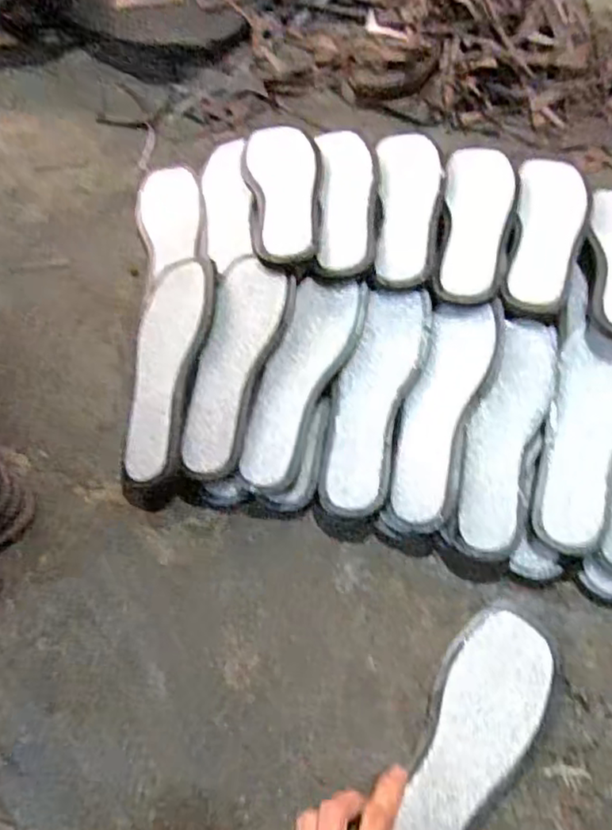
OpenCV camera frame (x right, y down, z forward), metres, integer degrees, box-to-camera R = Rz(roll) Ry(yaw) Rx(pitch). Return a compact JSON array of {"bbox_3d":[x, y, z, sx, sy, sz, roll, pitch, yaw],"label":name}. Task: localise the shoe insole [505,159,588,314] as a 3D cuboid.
[{"bbox_3d":[0.248,-0.192,0.642,0.069,0.021,0.226,12,64,7],"label":"shoe insole"}]

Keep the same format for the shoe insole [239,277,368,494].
[{"bbox_3d":[-0.006,-0.033,0.592,0.066,0.011,0.214,20,78,10],"label":"shoe insole"}]

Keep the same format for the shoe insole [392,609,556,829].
[{"bbox_3d":[0.125,0.258,0.482,0.078,0.011,0.219,28,66,14],"label":"shoe insole"}]

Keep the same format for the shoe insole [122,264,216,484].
[{"bbox_3d":[-0.138,-0.045,0.605,0.073,0.009,0.220,6,75,19],"label":"shoe insole"}]

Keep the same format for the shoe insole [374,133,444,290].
[{"bbox_3d":[0.109,-0.226,0.663,0.068,0.013,0.225,5,63,3],"label":"shoe insole"}]

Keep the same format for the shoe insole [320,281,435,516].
[{"bbox_3d":[0.064,-0.018,0.591,0.070,0.008,0.222,14,75,14],"label":"shoe insole"}]

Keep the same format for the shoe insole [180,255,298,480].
[{"bbox_3d":[-0.064,-0.049,0.598,0.074,0.010,0.219,8,75,11],"label":"shoe insole"}]

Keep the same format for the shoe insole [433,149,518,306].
[{"bbox_3d":[0.177,-0.209,0.653,0.070,0.019,0.227,10,64,6],"label":"shoe insole"}]

